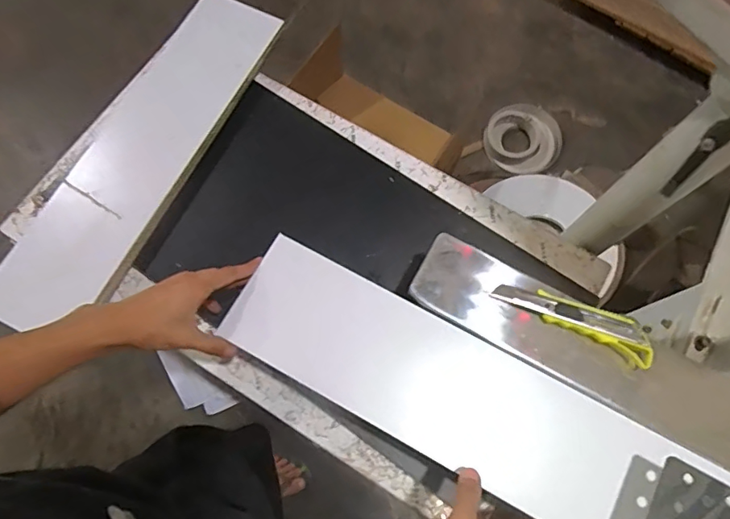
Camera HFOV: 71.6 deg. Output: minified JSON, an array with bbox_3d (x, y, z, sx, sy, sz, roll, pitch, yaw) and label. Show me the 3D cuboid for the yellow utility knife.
[{"bbox_3d":[0.230,0.067,0.565,0.172,0.020,0.047,20,74,6],"label":"yellow utility knife"}]

